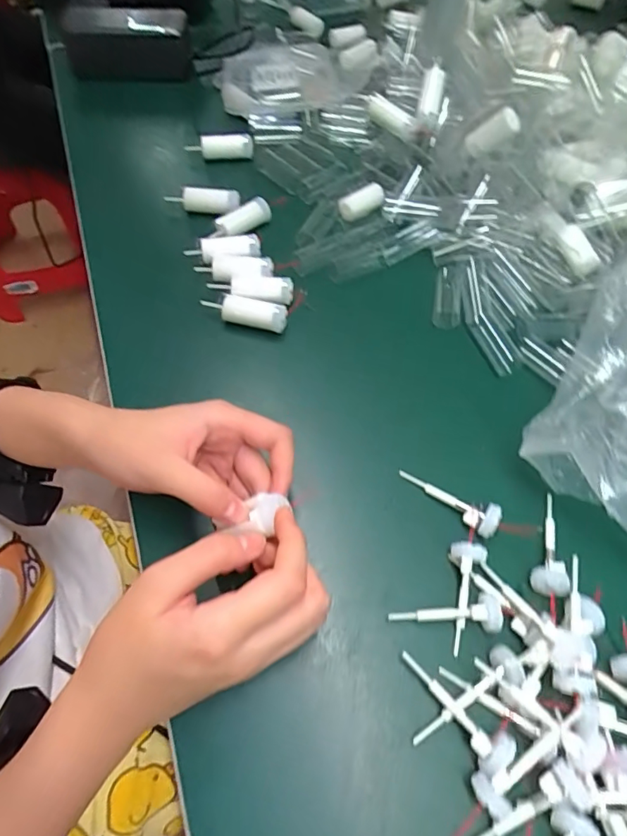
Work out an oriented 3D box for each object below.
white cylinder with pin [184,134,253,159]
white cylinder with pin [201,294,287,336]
[{"bbox_3d":[-0.092,-0.267,0.495,0.064,0.027,0.021,-10,61,-7],"label":"white cylinder with pin"},{"bbox_3d":[-0.054,-0.082,0.391,0.065,0.017,0.016,10,60,4],"label":"white cylinder with pin"}]

